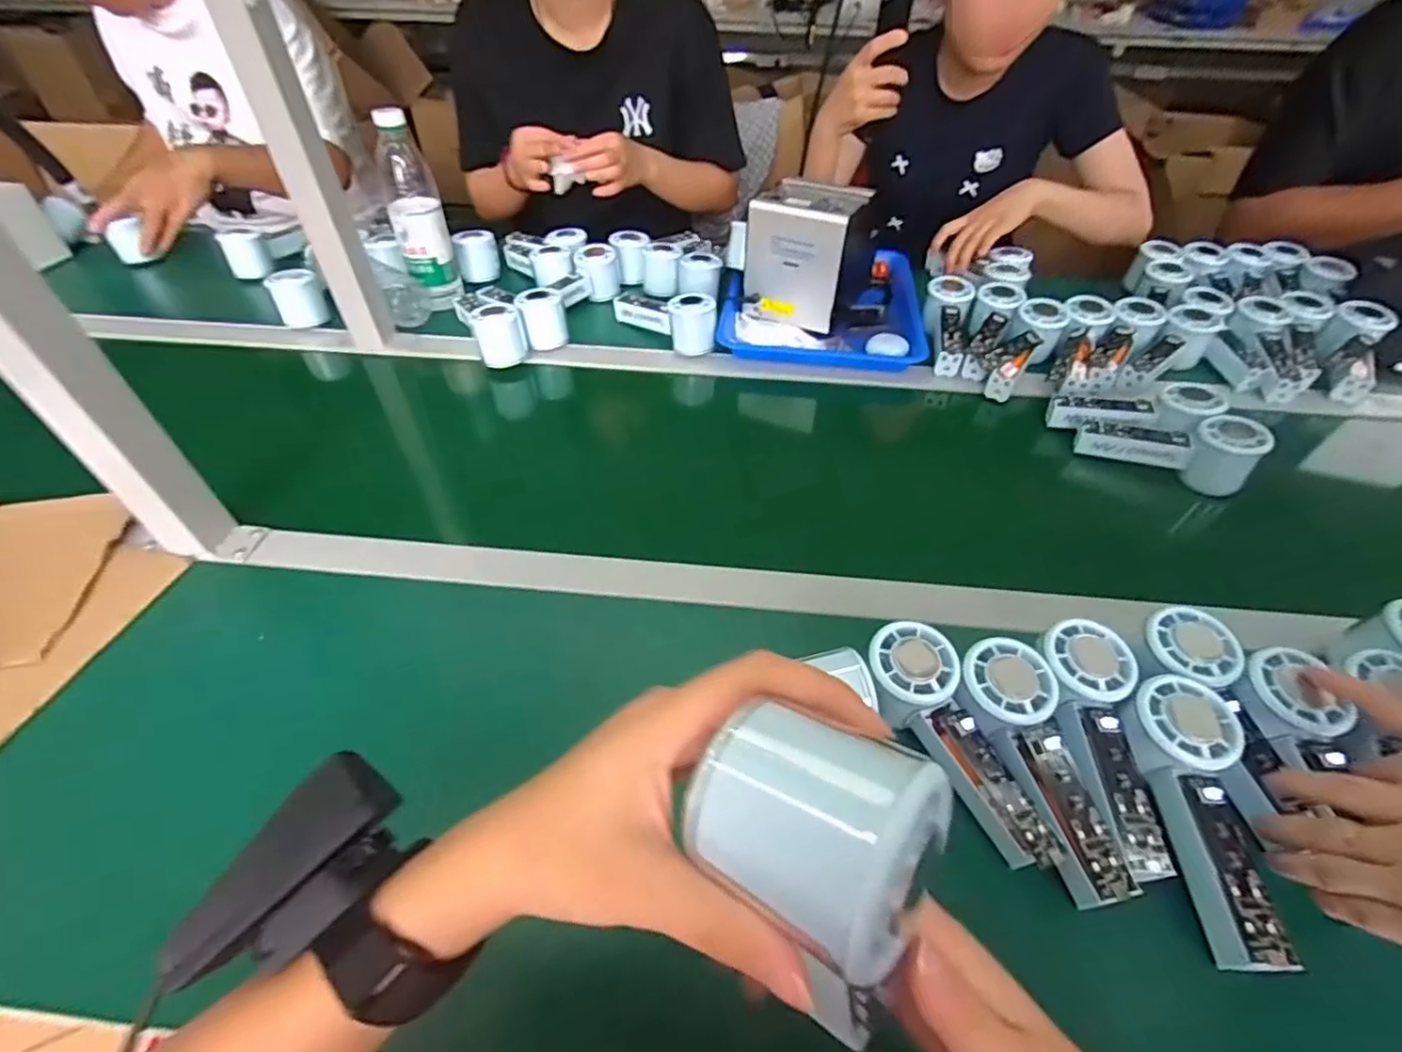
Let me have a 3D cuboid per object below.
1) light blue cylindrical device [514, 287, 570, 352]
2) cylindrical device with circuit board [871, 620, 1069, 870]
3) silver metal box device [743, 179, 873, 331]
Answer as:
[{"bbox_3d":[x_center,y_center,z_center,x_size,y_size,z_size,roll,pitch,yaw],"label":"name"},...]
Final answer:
[{"bbox_3d":[-0.198,-0.260,0.766,0.056,0.058,0.053,1,46,-1],"label":"light blue cylindrical device"},{"bbox_3d":[0.160,0.140,0.399,0.057,0.052,0.157,-19,64,-19],"label":"cylindrical device with circuit board"},{"bbox_3d":[0.134,-0.351,0.784,0.122,0.140,0.111,22,49,18],"label":"silver metal box device"}]

